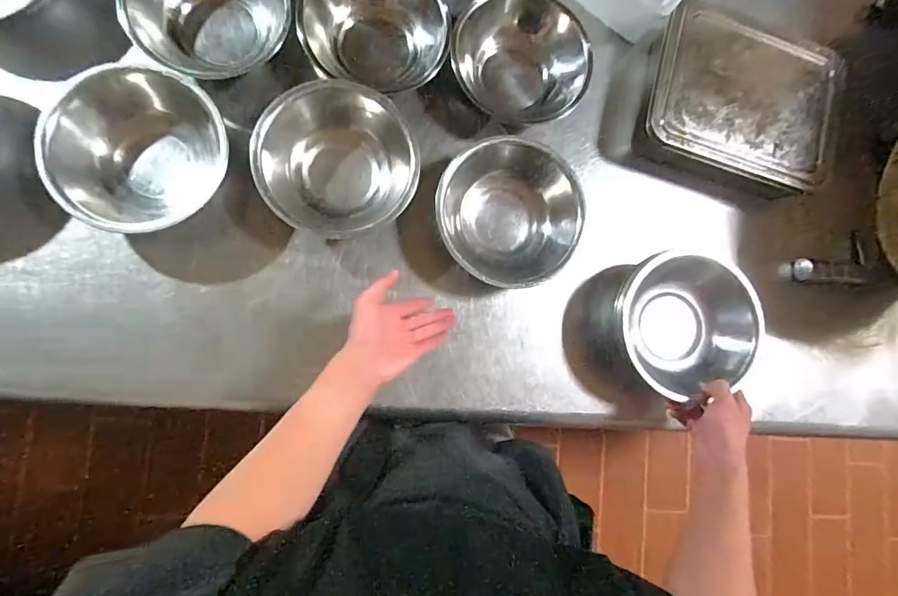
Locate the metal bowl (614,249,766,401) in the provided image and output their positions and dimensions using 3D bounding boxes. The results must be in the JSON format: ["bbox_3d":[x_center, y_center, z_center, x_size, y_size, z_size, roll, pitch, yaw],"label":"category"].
[{"bbox_3d":[0.307,0.040,0.601,0.190,0.075,0.173,1,85,-8],"label":"metal bowl"}]

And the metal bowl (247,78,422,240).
[{"bbox_3d":[-0.137,-0.169,0.558,0.188,0.083,0.169,-9,86,-9],"label":"metal bowl"}]

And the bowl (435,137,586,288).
[{"bbox_3d":[0.078,-0.109,0.588,0.191,0.078,0.181,1,85,-8],"label":"bowl"}]

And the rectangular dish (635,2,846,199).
[{"bbox_3d":[0.417,-0.269,0.643,0.282,0.065,0.231,12,83,-7],"label":"rectangular dish"}]

